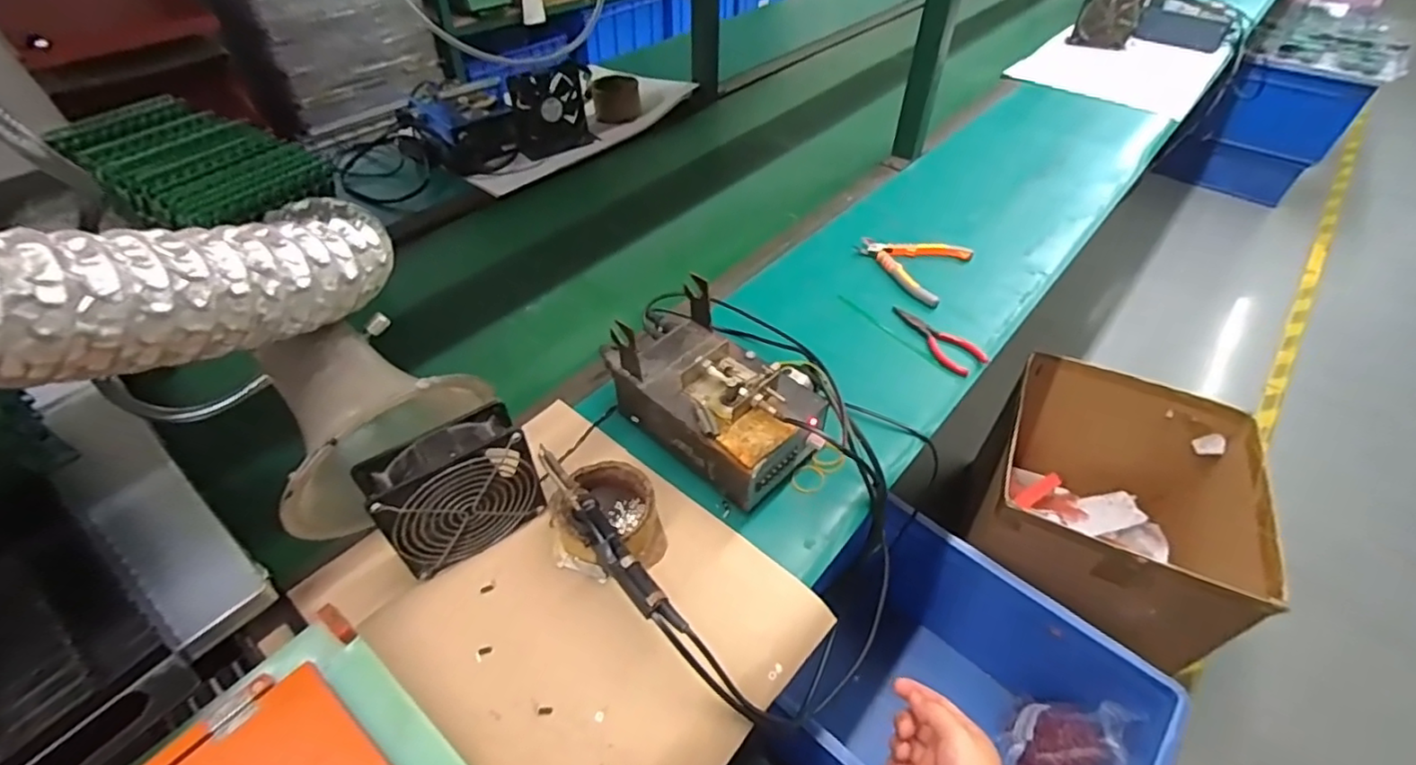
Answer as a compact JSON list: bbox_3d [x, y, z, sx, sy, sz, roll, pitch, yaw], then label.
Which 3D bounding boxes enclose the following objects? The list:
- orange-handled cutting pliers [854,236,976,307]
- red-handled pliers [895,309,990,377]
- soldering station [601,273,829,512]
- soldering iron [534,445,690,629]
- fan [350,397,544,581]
[{"bbox_3d":[0.271,-0.167,0.829,0.135,0.019,0.135,28,52,23],"label":"orange-handled cutting pliers"},{"bbox_3d":[0.263,-0.055,0.713,0.035,0.020,0.128,-26,52,-24],"label":"red-handled pliers"},{"bbox_3d":[0.011,0.001,0.595,0.142,0.107,0.211,-35,56,-30],"label":"soldering station"},{"bbox_3d":[-0.085,0.116,0.485,0.025,0.018,0.204,-27,52,-24],"label":"soldering iron"},{"bbox_3d":[-0.202,0.090,0.497,0.117,0.114,0.045,-26,52,-24],"label":"fan"}]

